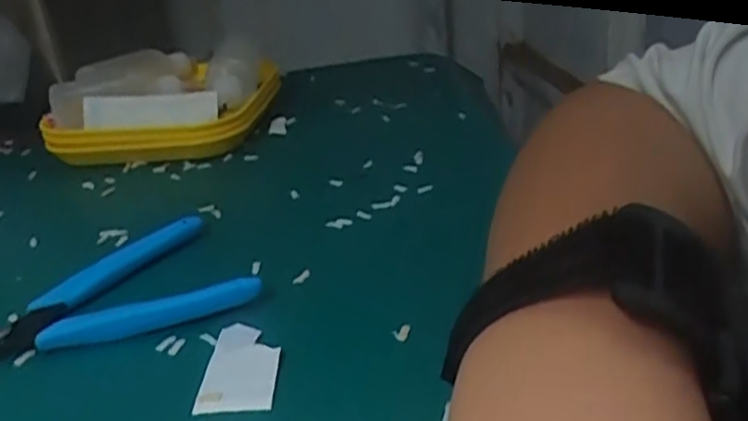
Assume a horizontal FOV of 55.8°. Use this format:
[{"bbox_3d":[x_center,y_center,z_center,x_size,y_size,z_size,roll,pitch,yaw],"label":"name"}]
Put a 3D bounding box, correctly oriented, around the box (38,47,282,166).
[{"bbox_3d":[-0.147,-0.079,0.508,0.141,0.052,0.121,2,25,12],"label":"box"}]

